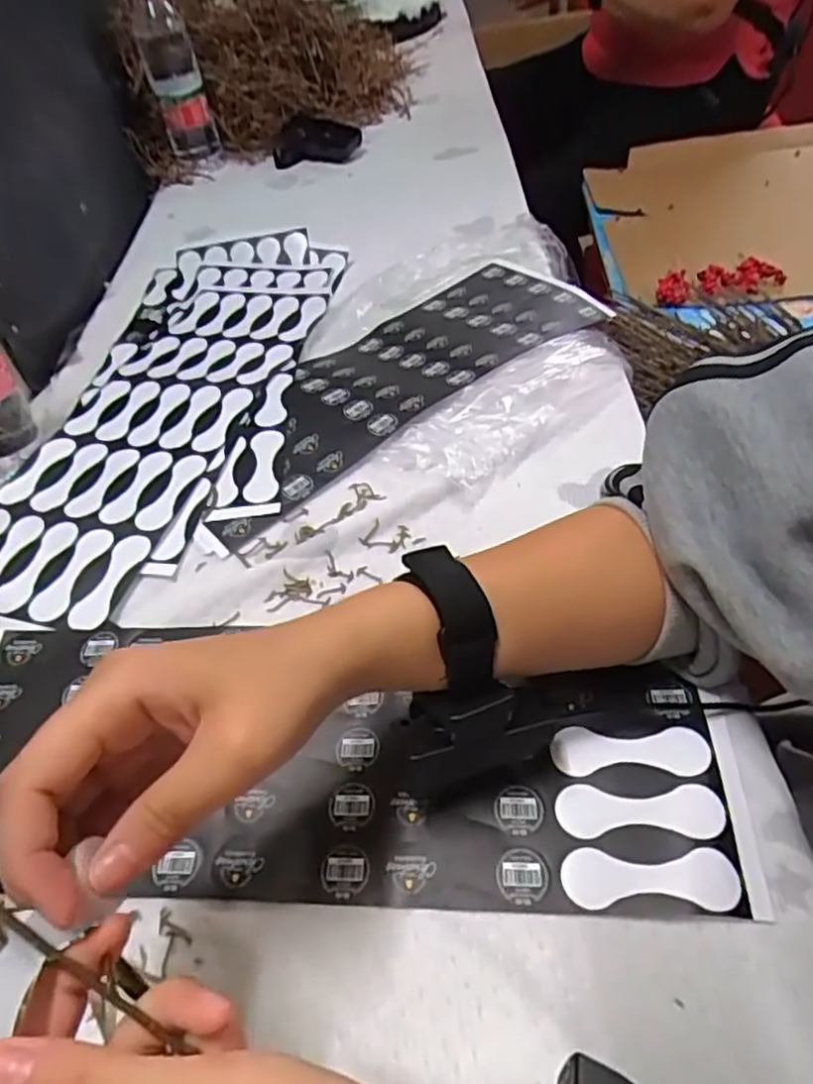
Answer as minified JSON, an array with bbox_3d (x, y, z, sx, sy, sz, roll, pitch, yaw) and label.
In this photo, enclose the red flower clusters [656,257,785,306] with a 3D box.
[{"bbox_3d":[0.442,-0.373,0.982,0.173,0.033,0.043,-9,49,0],"label":"red flower clusters"}]

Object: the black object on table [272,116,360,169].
[{"bbox_3d":[-0.127,-0.553,0.960,0.124,0.040,0.069,3,50,9],"label":"black object on table"}]

